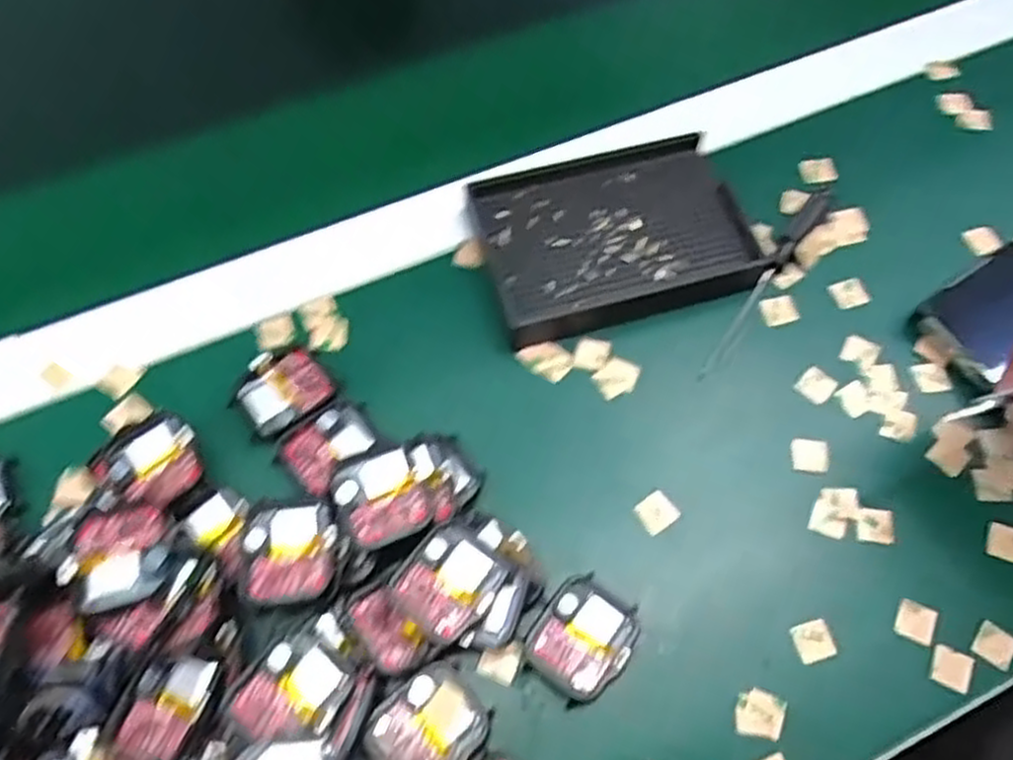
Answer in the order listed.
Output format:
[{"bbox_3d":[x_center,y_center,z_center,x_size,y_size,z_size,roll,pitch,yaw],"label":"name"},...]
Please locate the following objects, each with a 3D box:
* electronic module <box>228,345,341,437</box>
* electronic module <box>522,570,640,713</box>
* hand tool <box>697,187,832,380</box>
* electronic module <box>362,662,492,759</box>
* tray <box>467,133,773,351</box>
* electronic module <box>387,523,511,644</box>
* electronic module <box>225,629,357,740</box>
[{"bbox_3d":[-0.106,0.005,0.372,0.042,0.007,0.039,-38,69,-19],"label":"electronic module"},{"bbox_3d":[0.032,0.107,0.328,0.037,0.013,0.045,35,67,16],"label":"electronic module"},{"bbox_3d":[0.136,-0.057,0.408,0.012,0.014,0.142,35,67,16],"label":"hand tool"},{"bbox_3d":[-0.031,0.138,0.311,0.036,0.009,0.043,41,69,18],"label":"electronic module"},{"bbox_3d":[0.057,-0.075,0.411,0.133,0.023,0.092,-15,64,-9],"label":"tray"},{"bbox_3d":[-0.023,0.081,0.318,0.037,0.006,0.041,36,68,19],"label":"electronic module"},{"bbox_3d":[-0.080,0.118,0.297,0.035,0.011,0.040,30,66,13],"label":"electronic module"}]

